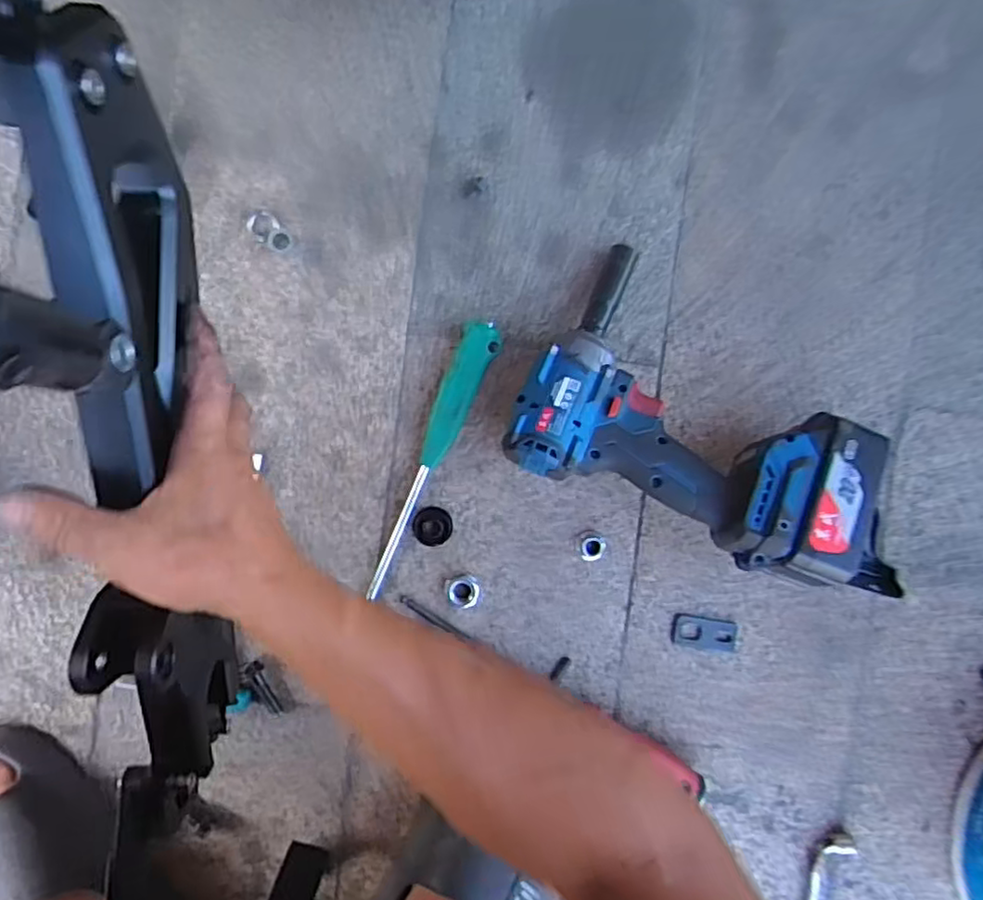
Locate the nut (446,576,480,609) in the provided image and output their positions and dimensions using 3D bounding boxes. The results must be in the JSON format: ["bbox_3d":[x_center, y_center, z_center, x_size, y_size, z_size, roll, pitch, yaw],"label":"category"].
[{"bbox_3d":[-0.021,0.112,0.530,0.024,0.012,0.026,0,93,-4],"label":"nut"}]

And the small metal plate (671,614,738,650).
[{"bbox_3d":[0.172,0.146,0.543,0.054,0.005,0.026,8,105,-1],"label":"small metal plate"}]

